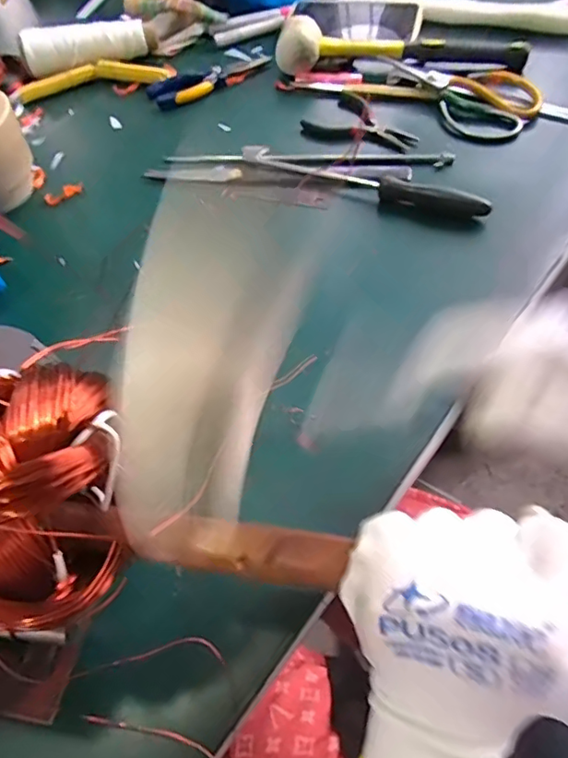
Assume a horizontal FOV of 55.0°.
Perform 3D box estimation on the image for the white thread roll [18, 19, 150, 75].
[{"bbox_3d":[-0.250,-0.426,0.688,0.158,0.040,0.045,-9,56,1],"label":"white thread roll"}]

